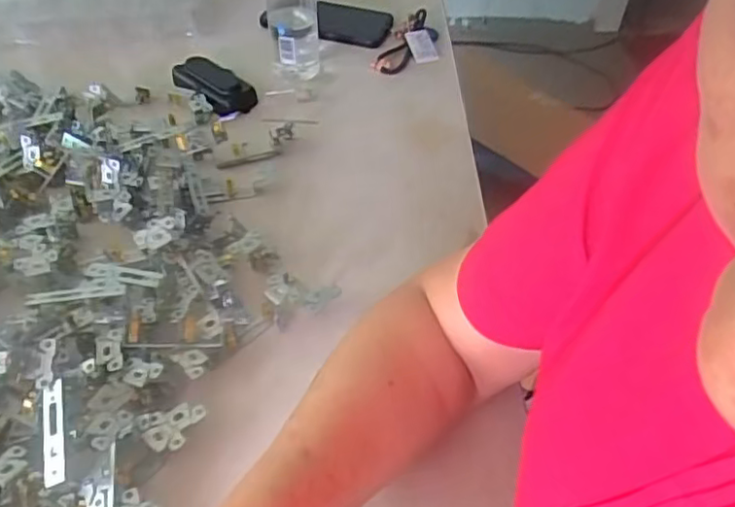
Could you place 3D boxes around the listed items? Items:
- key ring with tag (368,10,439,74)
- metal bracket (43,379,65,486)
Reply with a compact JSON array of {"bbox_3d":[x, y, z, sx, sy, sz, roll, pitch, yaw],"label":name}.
[{"bbox_3d":[0.057,-0.260,0.774,0.065,0.015,0.143,16,52,13],"label":"key ring with tag"},{"bbox_3d":[-0.196,0.110,0.387,0.014,0.005,0.069,-20,53,-5],"label":"metal bracket"}]

